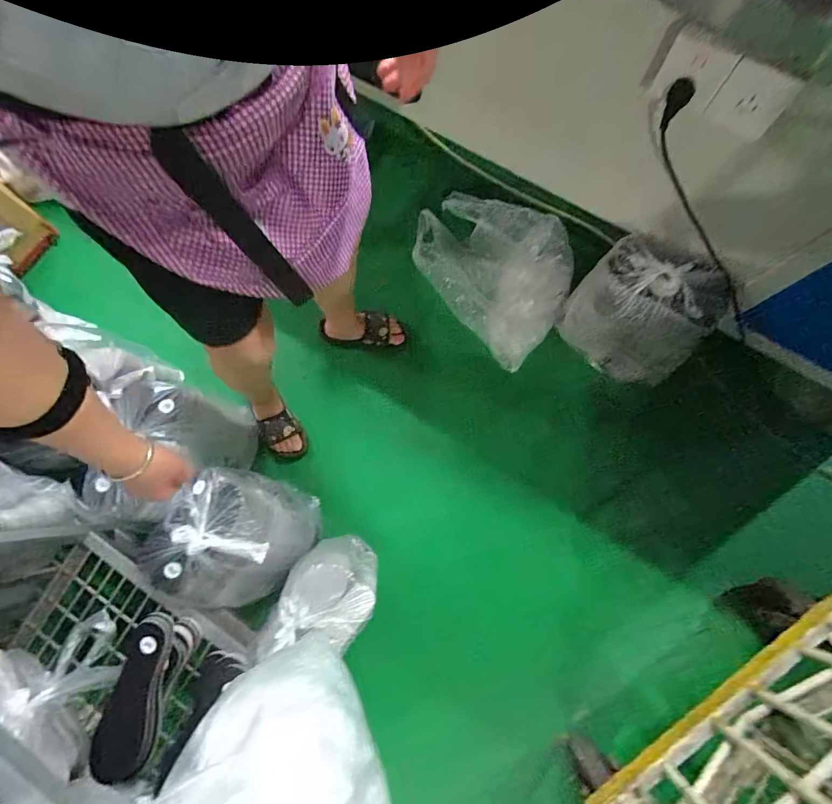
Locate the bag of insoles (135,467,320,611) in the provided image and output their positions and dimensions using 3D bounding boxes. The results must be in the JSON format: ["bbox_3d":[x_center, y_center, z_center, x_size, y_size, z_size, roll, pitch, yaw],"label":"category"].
[{"bbox_3d":[-0.362,0.279,0.854,0.222,0.237,0.256,37,81,8],"label":"bag of insoles"}]

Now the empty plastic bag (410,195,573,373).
[{"bbox_3d":[0.201,-0.354,1.072,0.305,0.102,0.443,-40,80,-7],"label":"empty plastic bag"}]

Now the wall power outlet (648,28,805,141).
[{"bbox_3d":[0.411,-0.429,0.569,0.165,0.088,0.024,40,81,9],"label":"wall power outlet"}]

